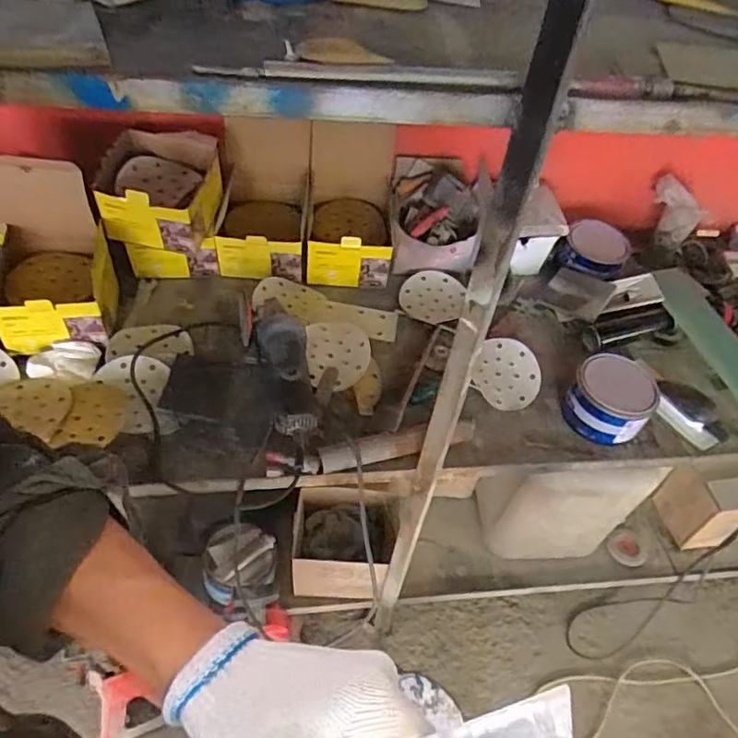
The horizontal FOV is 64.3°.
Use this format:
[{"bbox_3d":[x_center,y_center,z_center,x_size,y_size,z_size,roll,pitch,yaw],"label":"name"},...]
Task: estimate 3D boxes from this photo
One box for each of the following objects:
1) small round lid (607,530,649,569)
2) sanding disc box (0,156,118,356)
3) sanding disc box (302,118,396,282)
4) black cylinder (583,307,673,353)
[{"bbox_3d":[0.641,0.445,1.455,0.102,0.007,0.086,-2,62,-13],"label":"small round lid"},{"bbox_3d":[-0.532,-0.179,0.950,0.179,0.269,0.186,-7,51,-14],"label":"sanding disc box"},{"bbox_3d":[-0.039,-0.320,1.105,0.176,0.293,0.185,4,49,-5],"label":"sanding disc box"},{"bbox_3d":[0.490,-0.075,1.117,0.173,0.048,0.057,-16,49,0],"label":"black cylinder"}]

